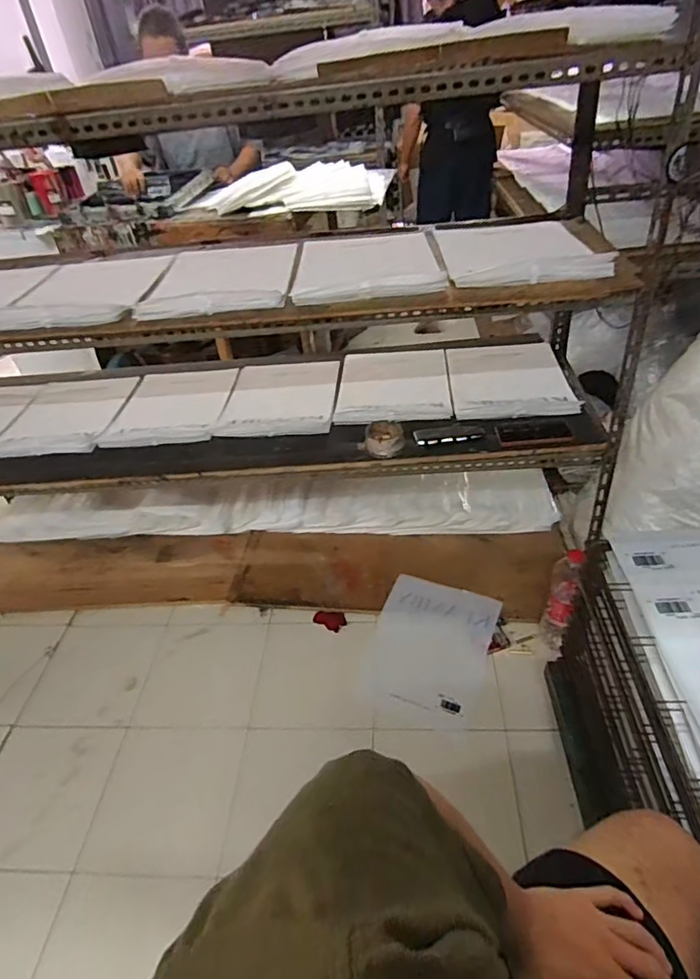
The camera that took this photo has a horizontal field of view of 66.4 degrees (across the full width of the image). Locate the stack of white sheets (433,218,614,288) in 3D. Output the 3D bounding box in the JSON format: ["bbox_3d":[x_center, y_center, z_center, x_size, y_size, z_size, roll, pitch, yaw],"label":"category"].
[{"bbox_3d":[0.363,-0.568,1.211,0.306,0.034,0.491,-3,39,6],"label":"stack of white sheets"}]

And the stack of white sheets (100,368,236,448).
[{"bbox_3d":[-0.500,-0.247,1.530,0.302,0.038,0.380,-2,39,7],"label":"stack of white sheets"}]

